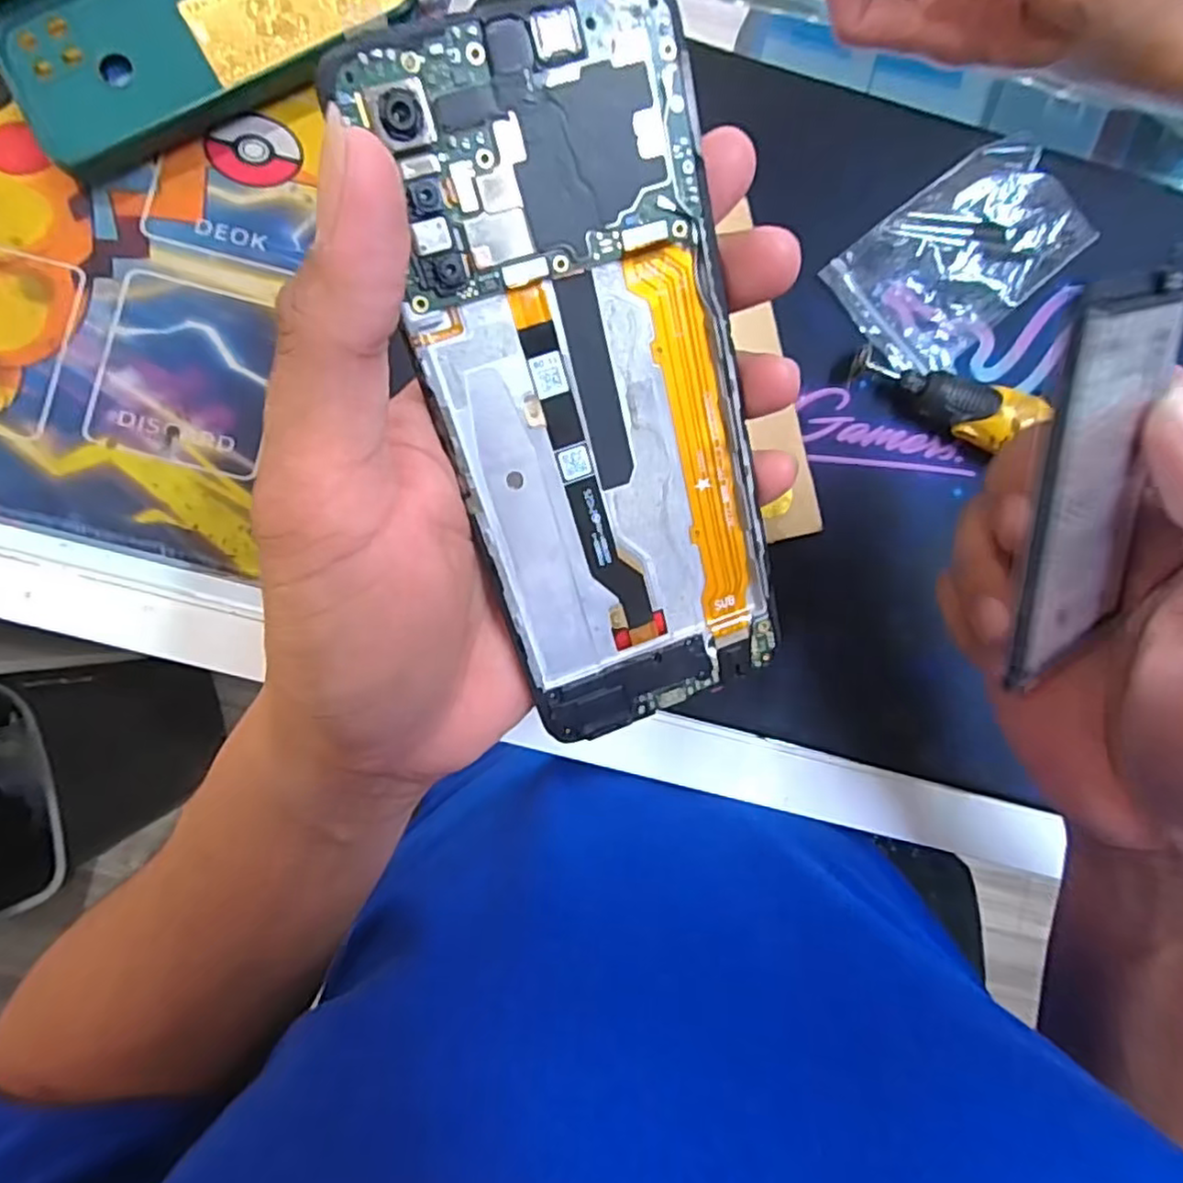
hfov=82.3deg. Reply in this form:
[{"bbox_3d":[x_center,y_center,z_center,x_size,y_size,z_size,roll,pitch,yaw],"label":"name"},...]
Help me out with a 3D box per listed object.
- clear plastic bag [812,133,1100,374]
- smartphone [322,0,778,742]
[{"bbox_3d":[0.162,-0.148,0.300,0.103,0.021,0.067,-40,91,-3],"label":"clear plastic bag"},{"bbox_3d":[0.003,-0.040,0.163,0.070,0.009,0.160,-17,116,-5],"label":"smartphone"}]

